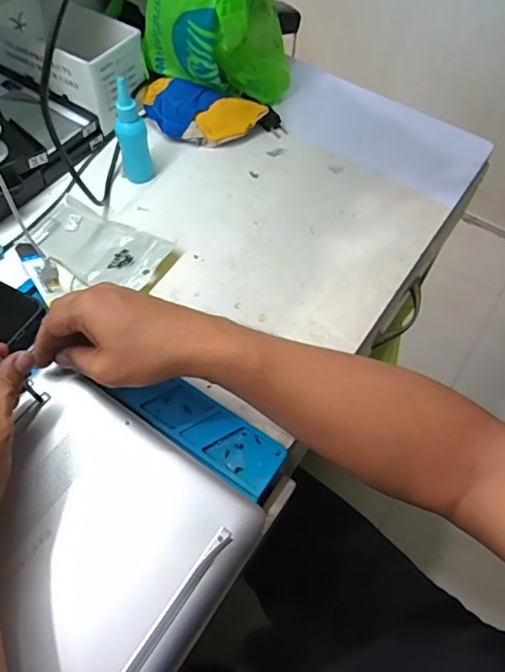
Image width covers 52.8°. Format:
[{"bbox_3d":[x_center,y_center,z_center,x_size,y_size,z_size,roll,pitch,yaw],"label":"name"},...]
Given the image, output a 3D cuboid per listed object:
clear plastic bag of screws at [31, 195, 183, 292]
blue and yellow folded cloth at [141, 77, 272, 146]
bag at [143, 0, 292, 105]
[{"bbox_3d":[-0.169,-0.101,0.566,0.158,0.018,0.085,26,62,12],"label":"clear plastic bag of screws"},{"bbox_3d":[-0.068,-0.294,0.669,0.161,0.035,0.089,11,60,4],"label":"blue and yellow folded cloth"},{"bbox_3d":[-0.039,-0.394,0.624,0.142,0.204,0.131,35,64,17],"label":"bag"}]

